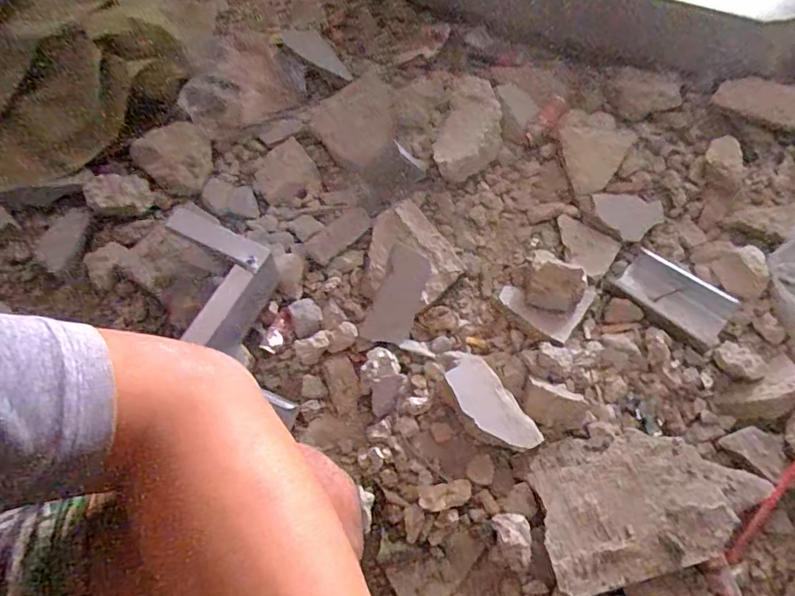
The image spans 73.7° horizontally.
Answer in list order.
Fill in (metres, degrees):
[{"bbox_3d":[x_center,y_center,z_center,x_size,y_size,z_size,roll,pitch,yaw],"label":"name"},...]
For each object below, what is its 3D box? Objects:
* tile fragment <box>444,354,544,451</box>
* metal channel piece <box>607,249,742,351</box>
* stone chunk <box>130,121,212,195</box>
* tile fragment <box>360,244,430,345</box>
[{"bbox_3d":[0.104,0.126,0.610,0.059,0.018,0.123,-31,67,-9],"label":"tile fragment"},{"bbox_3d":[0.371,-0.002,0.711,0.143,0.018,0.082,36,87,18],"label":"metal channel piece"},{"bbox_3d":[-0.338,-0.201,0.794,0.115,0.098,0.056,-17,63,-10],"label":"stone chunk"},{"bbox_3d":[0.002,-0.004,0.713,0.060,0.019,0.134,19,62,9],"label":"tile fragment"}]

